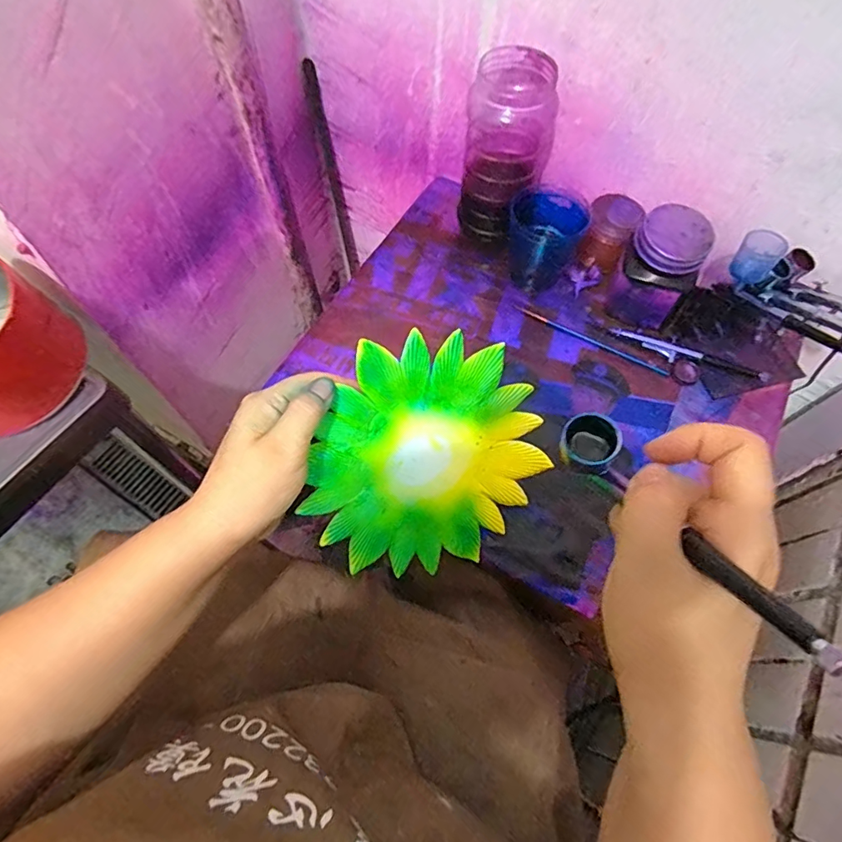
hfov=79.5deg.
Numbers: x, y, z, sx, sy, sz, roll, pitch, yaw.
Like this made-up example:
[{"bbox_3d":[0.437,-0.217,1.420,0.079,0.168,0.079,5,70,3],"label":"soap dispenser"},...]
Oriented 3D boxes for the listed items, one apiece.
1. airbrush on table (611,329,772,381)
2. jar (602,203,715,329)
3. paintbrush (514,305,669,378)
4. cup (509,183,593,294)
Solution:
[{"bbox_3d":[0.259,-0.064,0.495,0.148,0.014,0.021,25,66,9],"label":"airbrush on table"},{"bbox_3d":[0.223,-0.140,0.481,0.066,0.098,0.068,1,65,-2],"label":"jar"},{"bbox_3d":[0.170,-0.082,0.507,0.160,0.004,0.009,27,67,10],"label":"paintbrush"},{"bbox_3d":[0.121,-0.187,0.515,0.073,0.076,0.064,34,68,13],"label":"cup"}]

